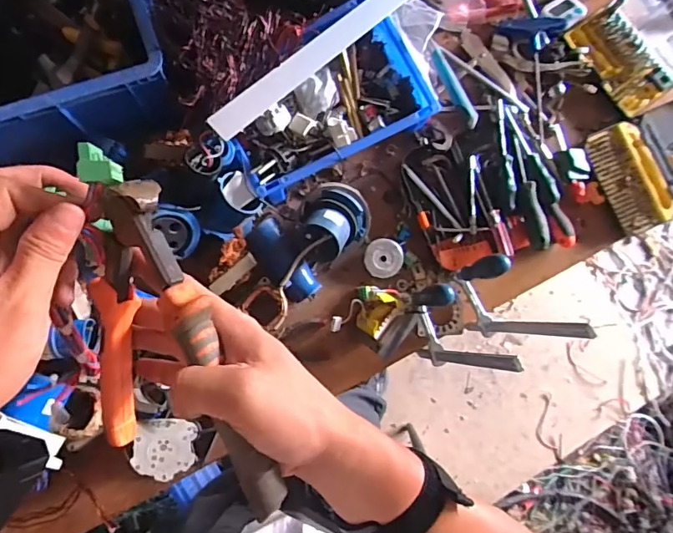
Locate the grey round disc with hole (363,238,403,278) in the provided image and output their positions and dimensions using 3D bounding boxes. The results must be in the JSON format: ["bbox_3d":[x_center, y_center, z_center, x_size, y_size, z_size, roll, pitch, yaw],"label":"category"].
[{"bbox_3d":[0.077,-0.014,0.775,0.063,0.010,0.061,-39,85,-8],"label":"grey round disc with hole"}]

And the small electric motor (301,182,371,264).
[{"bbox_3d":[-0.009,-0.069,0.739,0.116,0.094,0.101,-37,85,-8],"label":"small electric motor"}]

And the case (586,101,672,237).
[{"bbox_3d":[0.559,-0.176,0.826,0.210,0.046,0.186,-23,83,-6],"label":"case"}]

